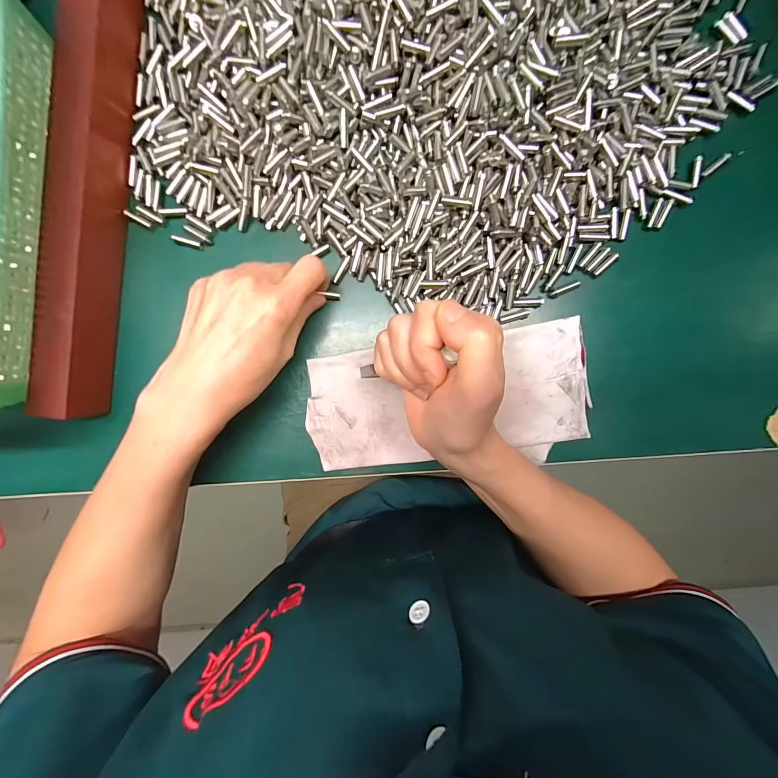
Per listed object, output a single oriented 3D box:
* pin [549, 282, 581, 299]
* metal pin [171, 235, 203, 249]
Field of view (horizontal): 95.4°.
[{"bbox_3d":[0.125,-0.071,0.251,0.022,0.004,0.005,-26,94,3],"label":"pin"},{"bbox_3d":[-0.145,-0.106,0.255,0.023,0.004,0.005,15,95,-1],"label":"metal pin"}]

